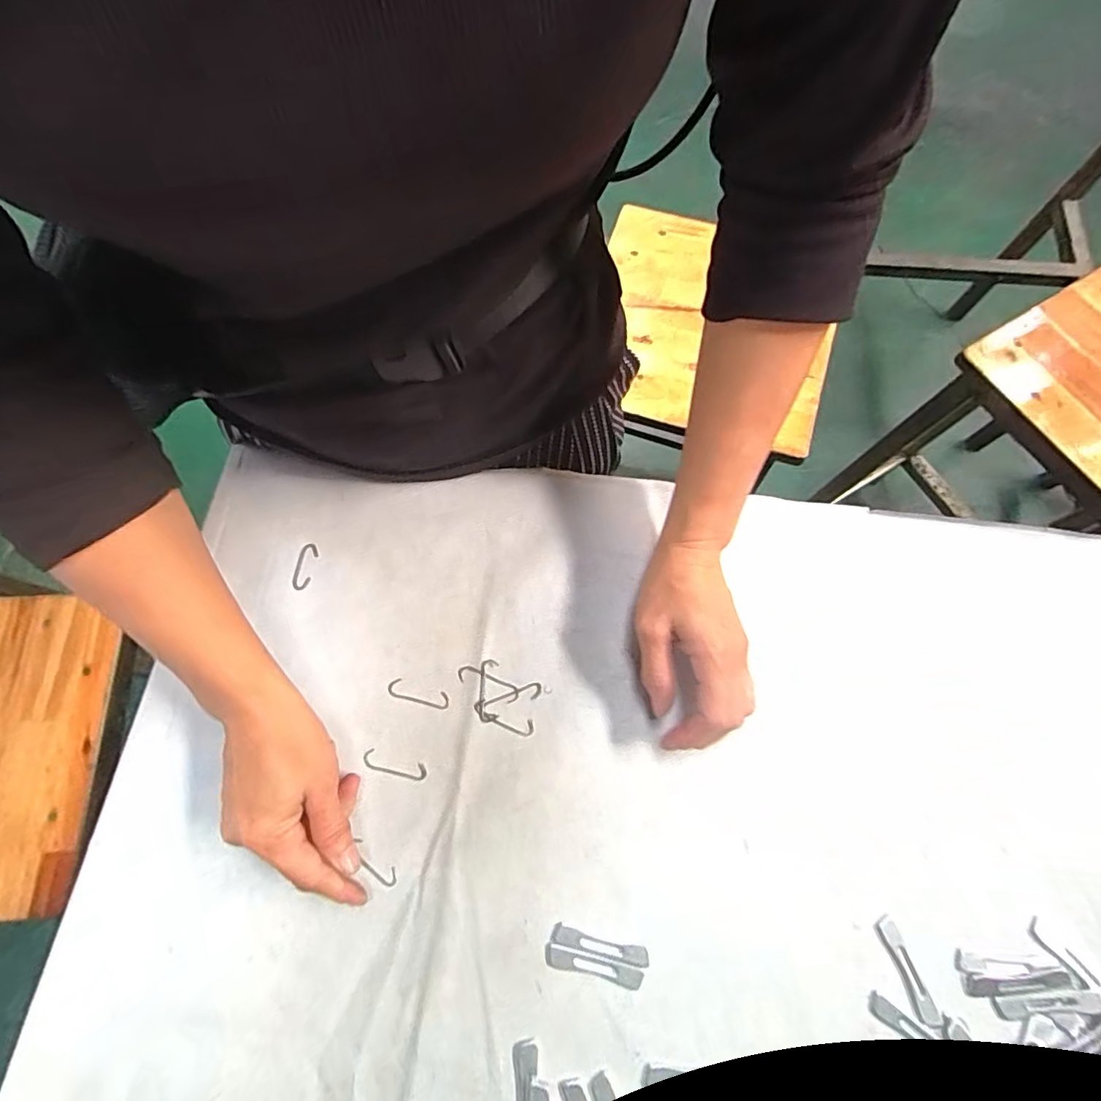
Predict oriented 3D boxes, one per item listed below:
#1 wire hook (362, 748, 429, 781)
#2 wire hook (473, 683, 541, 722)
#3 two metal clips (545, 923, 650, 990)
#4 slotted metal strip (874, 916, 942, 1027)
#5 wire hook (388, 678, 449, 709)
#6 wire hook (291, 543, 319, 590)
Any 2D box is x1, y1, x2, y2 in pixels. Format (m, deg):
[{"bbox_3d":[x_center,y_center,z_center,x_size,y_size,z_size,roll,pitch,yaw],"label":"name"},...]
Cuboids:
[{"bbox_3d":[-0.103,0.143,0.367,0.044,0.004,0.012,14,73,4],"label":"wire hook"},{"bbox_3d":[-0.029,0.104,0.380,0.047,0.004,0.013,-18,73,-6],"label":"wire hook"},{"bbox_3d":[0.027,0.244,0.331,0.058,0.004,0.023,13,73,4],"label":"two metal clips"},{"bbox_3d":[0.212,0.249,0.327,0.014,0.004,0.057,-19,73,-6],"label":"slotted metal strip"},{"bbox_3d":[-0.091,0.099,0.380,0.043,0.004,0.012,15,73,5],"label":"wire hook"},{"bbox_3d":[-0.184,0.012,0.413,0.015,0.004,0.036,11,73,3],"label":"wire hook"}]

